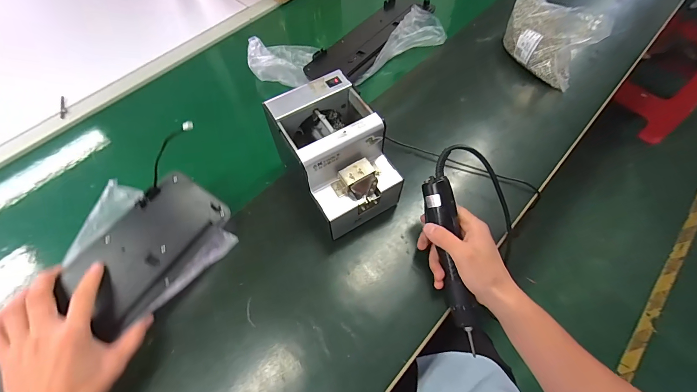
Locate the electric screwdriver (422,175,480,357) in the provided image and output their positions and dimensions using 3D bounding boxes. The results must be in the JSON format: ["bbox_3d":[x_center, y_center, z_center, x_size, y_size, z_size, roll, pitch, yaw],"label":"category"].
[{"bbox_3d":[0.143,0.089,0.435,0.036,0.027,0.233,-12,85,-7],"label":"electric screwdriver"}]

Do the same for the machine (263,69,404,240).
[{"bbox_3d":[-0.019,-0.055,0.492,0.122,0.152,0.175,-28,65,-15],"label":"machine"}]

